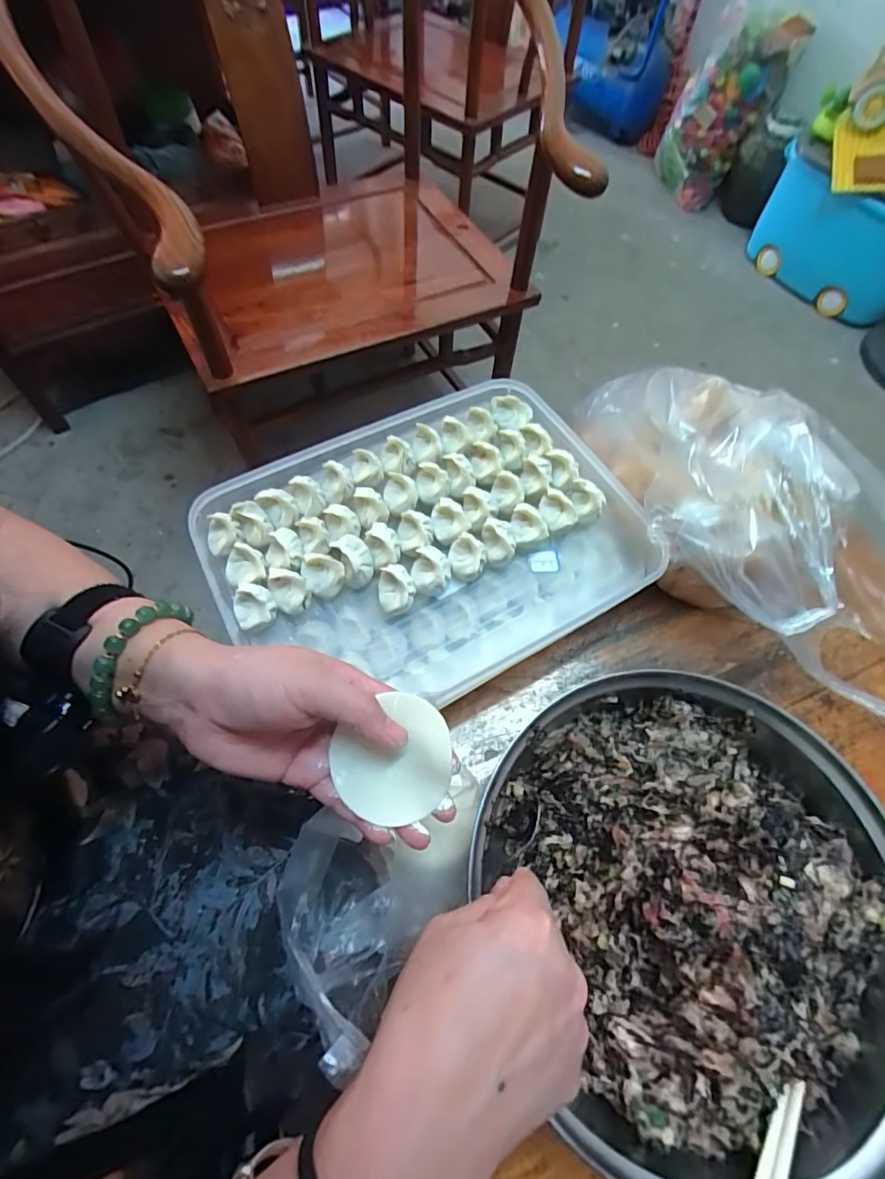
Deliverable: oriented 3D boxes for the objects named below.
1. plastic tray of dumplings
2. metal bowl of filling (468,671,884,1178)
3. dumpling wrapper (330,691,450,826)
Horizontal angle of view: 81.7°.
[{"bbox_3d":[-0.014,-0.040,0.446,0.339,0.061,0.244,-25,67,-16],"label":"plastic tray of dumplings"},{"bbox_3d":[0.157,0.195,0.332,0.250,0.076,0.260,2,63,-3],"label":"metal bowl of filling"},{"bbox_3d":[-0.026,0.097,0.290,0.069,0.004,0.063,-1,82,7],"label":"dumpling wrapper"}]

